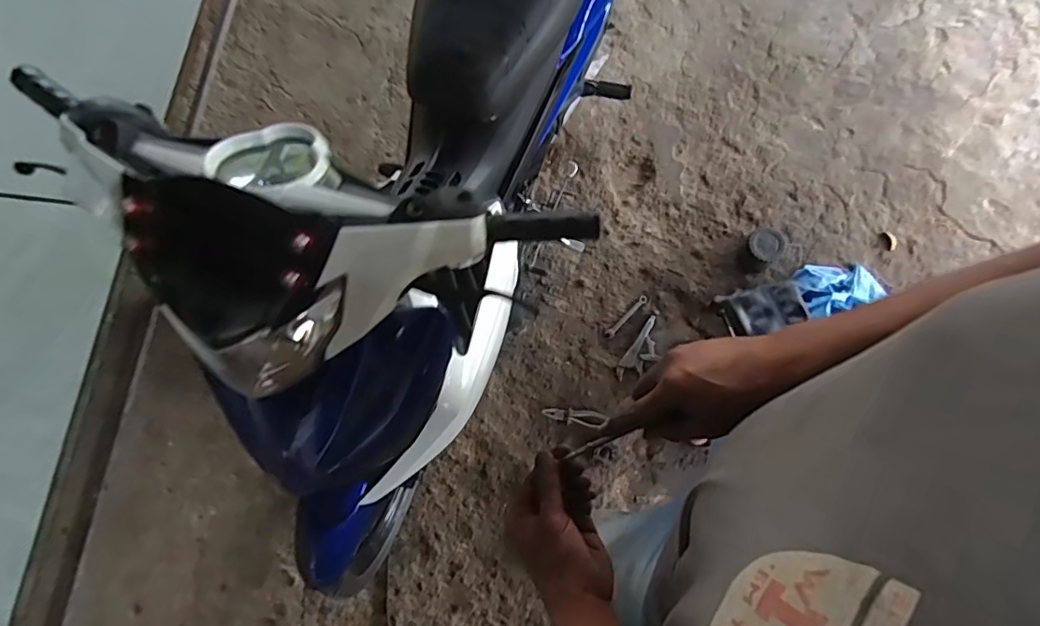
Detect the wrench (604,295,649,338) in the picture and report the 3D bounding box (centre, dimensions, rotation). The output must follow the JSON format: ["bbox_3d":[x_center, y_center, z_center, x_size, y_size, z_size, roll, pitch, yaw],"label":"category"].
[{"bbox_3d":[0.304,0.011,1.548,0.169,0.004,0.025,-43,80,-8],"label":"wrench"}]

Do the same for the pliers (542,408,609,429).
[{"bbox_3d":[0.146,0.282,1.477,0.168,0.020,0.043,9,78,3],"label":"pliers"}]

